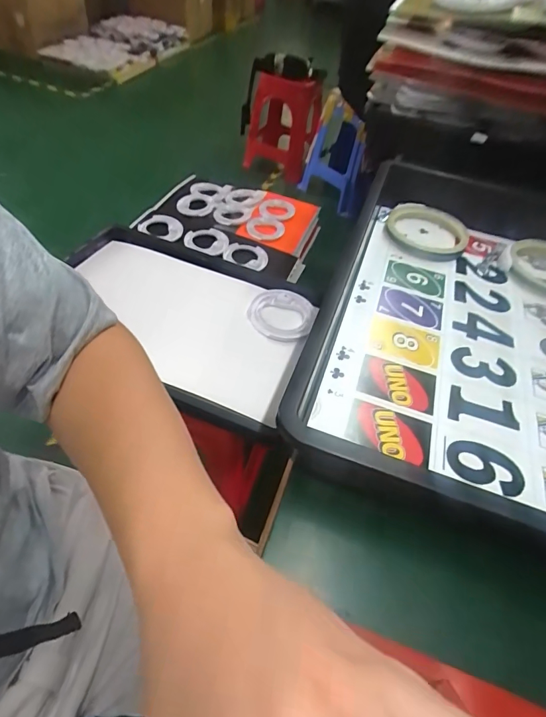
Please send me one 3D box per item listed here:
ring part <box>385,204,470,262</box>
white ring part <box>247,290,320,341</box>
[{"bbox_3d":[0.242,-0.205,0.644,0.123,0.024,0.127,22,50,12],"label":"ring part"},{"bbox_3d":[0.018,-0.092,0.835,0.131,0.021,0.130,18,50,7],"label":"white ring part"}]

